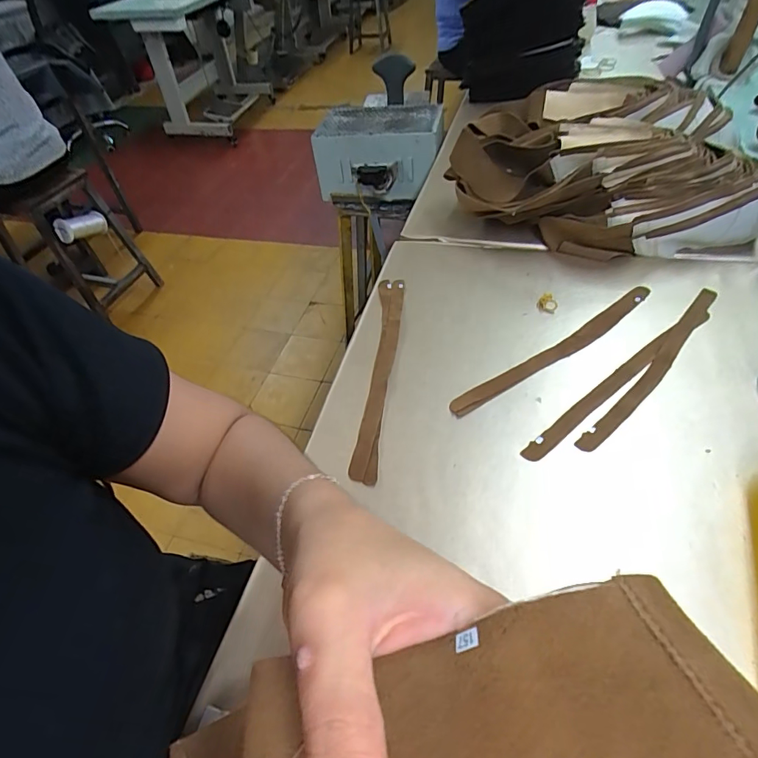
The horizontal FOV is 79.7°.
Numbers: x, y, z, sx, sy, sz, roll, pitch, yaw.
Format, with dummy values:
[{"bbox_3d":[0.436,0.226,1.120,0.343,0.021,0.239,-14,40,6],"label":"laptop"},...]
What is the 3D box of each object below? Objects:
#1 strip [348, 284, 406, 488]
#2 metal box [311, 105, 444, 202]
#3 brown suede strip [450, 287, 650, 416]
[{"bbox_3d":[0.003,-0.018,0.549,0.033,0.009,0.322,4,48,4],"label":"strip"},{"bbox_3d":[0.001,-0.585,1.168,0.310,0.156,0.224,5,49,12],"label":"metal box"},{"bbox_3d":[0.215,-0.037,0.538,0.317,0.004,0.028,-29,51,-18],"label":"brown suede strip"}]

